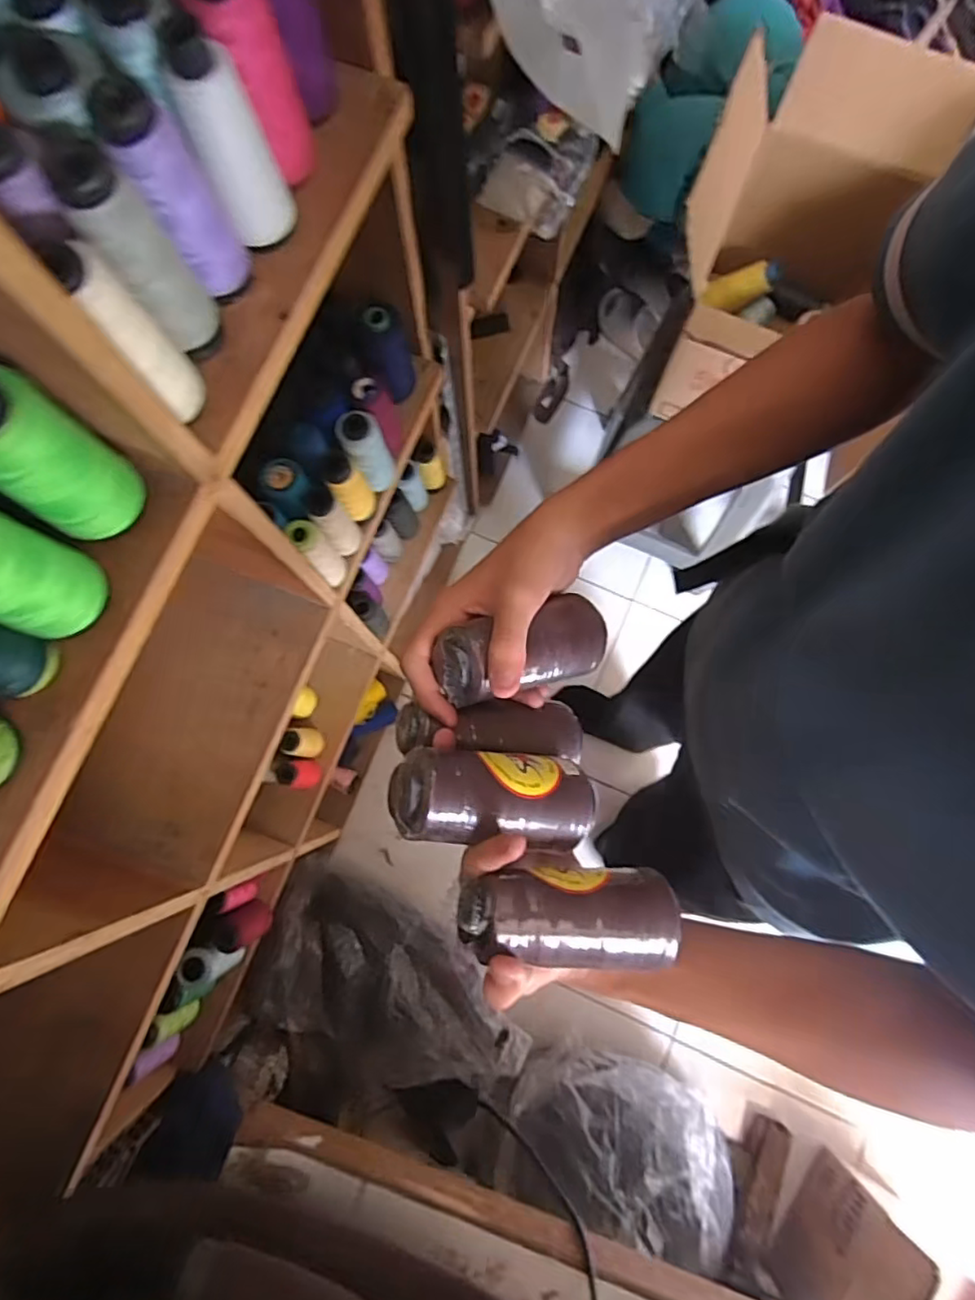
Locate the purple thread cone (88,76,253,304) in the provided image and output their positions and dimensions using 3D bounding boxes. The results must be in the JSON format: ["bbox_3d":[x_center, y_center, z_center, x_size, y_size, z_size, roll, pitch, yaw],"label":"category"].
[{"bbox_3d":[-0.179,-0.262,0.361,0.045,0.111,0.042,-28,80,-5],"label":"purple thread cone"}]

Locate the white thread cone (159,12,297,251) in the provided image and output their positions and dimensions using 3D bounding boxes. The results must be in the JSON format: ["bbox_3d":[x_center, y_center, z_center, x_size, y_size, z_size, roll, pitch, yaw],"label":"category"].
[{"bbox_3d":[-0.149,-0.299,0.368,0.040,0.106,0.035,-16,79,-3],"label":"white thread cone"}]

